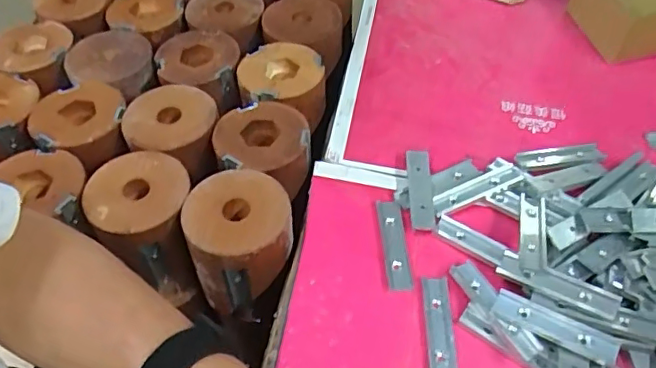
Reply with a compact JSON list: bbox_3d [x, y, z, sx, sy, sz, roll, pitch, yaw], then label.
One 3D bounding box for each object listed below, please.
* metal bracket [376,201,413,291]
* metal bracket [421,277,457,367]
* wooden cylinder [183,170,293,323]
[{"bbox_3d":[0.050,0.045,0.424,0.019,0.004,0.077,-3,52,-3],"label":"metal bracket"},{"bbox_3d":[0.076,0.100,0.386,0.019,0.004,0.078,1,51,1],"label":"metal bracket"},{"bbox_3d":[-0.067,0.042,0.432,0.076,0.074,0.083,0,51,0],"label":"wooden cylinder"}]

